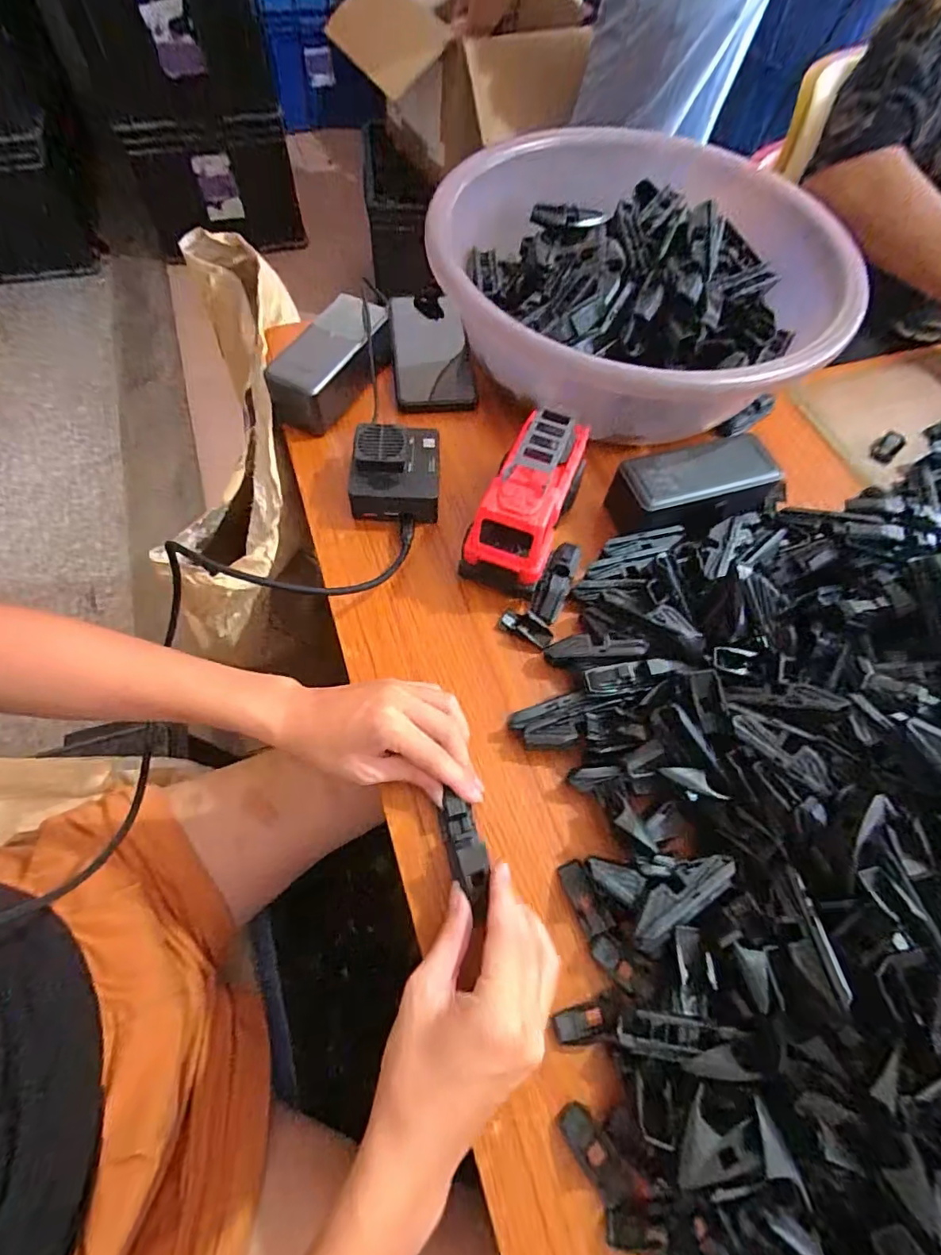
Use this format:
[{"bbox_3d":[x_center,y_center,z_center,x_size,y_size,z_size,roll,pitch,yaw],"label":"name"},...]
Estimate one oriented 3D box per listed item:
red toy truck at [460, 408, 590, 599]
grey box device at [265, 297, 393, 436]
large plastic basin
[{"bbox_3d":[0.047,-0.100,0.410,0.059,0.085,0.138,22,63,8],"label":"red toy truck"},{"bbox_3d":[-0.122,-0.231,0.479,0.050,0.059,0.128,26,64,10],"label":"grey box device"},{"bbox_3d":[0.142,-0.301,0.494,0.329,0.117,0.337,1,62,-3],"label":"large plastic basin"}]

